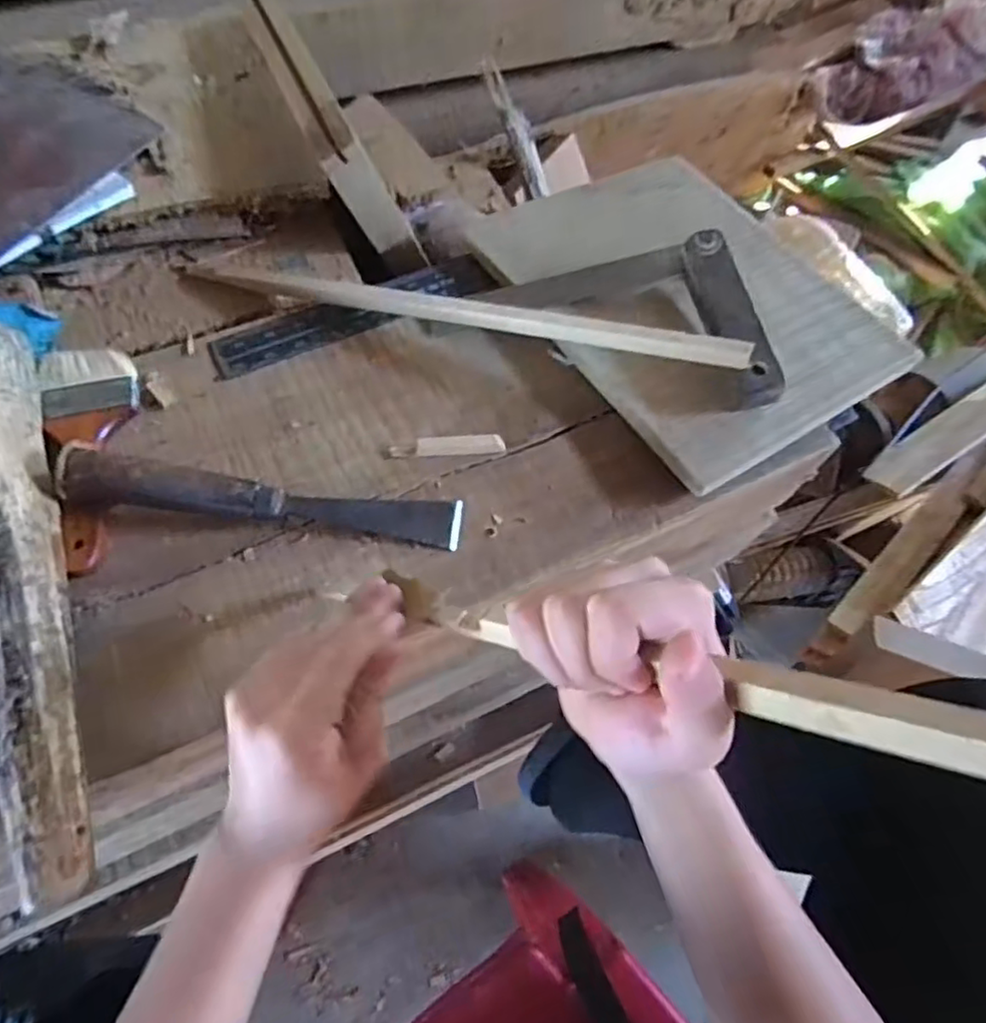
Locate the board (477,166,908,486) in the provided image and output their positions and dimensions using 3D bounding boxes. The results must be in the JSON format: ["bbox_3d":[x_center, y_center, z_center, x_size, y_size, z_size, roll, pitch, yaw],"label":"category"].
[{"bbox_3d":[0.160,-0.182,0.538,0.231,0.024,0.302,-29,67,-16],"label":"board"}]

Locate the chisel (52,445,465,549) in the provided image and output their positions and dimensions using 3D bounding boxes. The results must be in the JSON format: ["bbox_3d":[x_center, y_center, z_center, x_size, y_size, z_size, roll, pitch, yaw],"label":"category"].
[{"bbox_3d":[-0.150,-0.008,0.429,0.255,0.047,0.032,3,62,-1],"label":"chisel"}]

